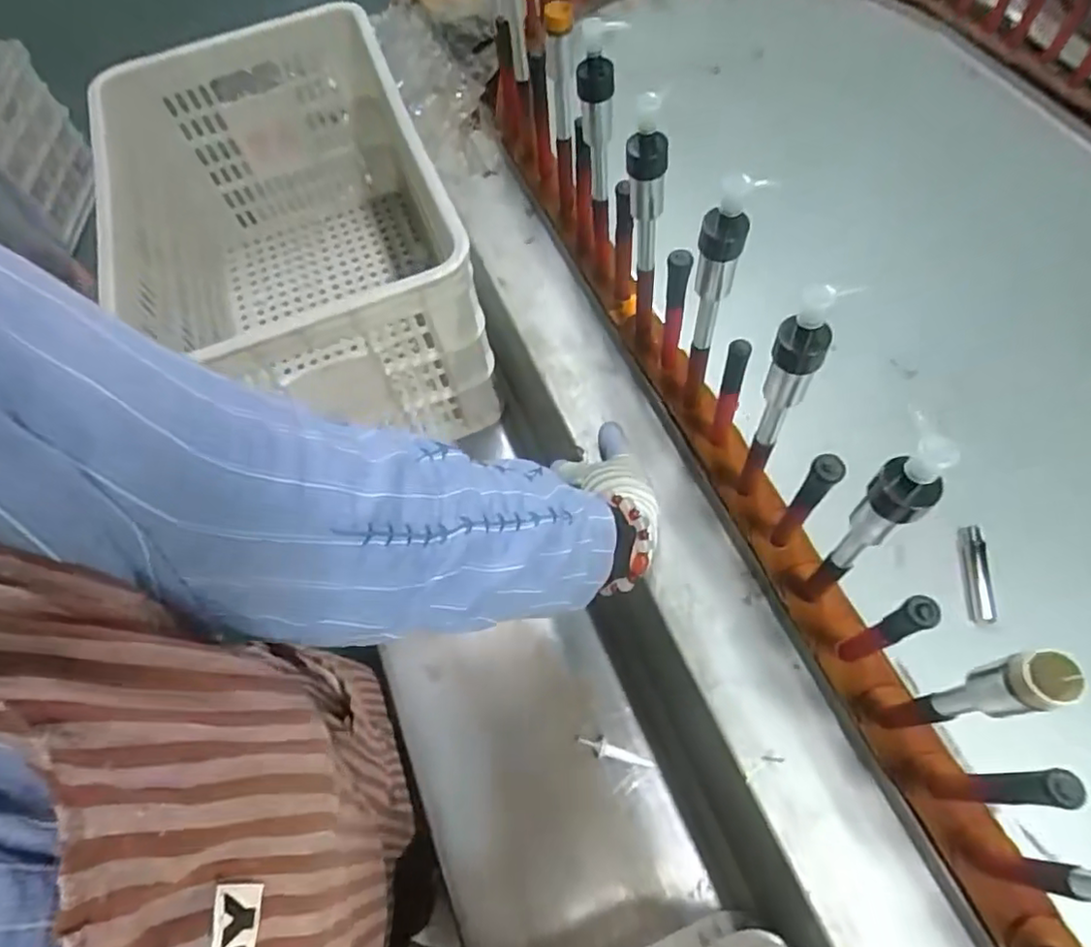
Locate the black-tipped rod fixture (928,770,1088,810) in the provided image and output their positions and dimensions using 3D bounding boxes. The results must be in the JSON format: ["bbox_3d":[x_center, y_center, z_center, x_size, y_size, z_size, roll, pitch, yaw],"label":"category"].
[{"bbox_3d":[0.267,0.190,0.378,0.012,0.145,0.017,-3,63,2],"label":"black-tipped rod fixture"}]

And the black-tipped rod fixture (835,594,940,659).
[{"bbox_3d":[0.227,0.111,0.429,0.014,0.141,0.018,-25,64,-10],"label":"black-tipped rod fixture"}]

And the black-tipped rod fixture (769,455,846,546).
[{"bbox_3d":[0.192,0.026,0.474,0.019,0.149,0.016,39,71,20],"label":"black-tipped rod fixture"}]

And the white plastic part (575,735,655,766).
[{"bbox_3d":[0.071,0.292,0.656,0.082,0.016,0.020,20,66,13],"label":"white plastic part"}]

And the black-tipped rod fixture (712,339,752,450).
[{"bbox_3d":[0.152,-0.062,0.525,0.022,0.135,0.016,15,65,11],"label":"black-tipped rod fixture"}]

